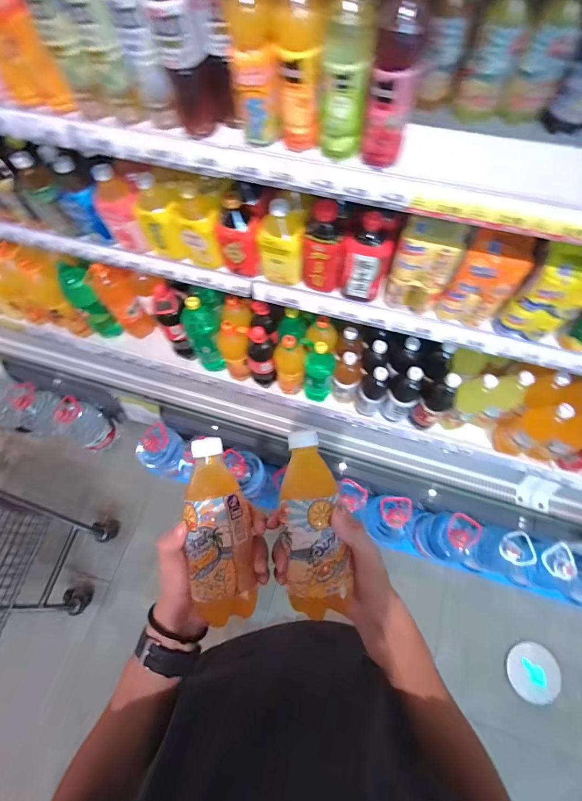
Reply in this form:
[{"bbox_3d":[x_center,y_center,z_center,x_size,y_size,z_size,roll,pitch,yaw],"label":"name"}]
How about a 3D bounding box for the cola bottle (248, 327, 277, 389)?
[{"bbox_3d":[-0.089,-0.127,1.126,0.087,0.271,0.078,-18,69,-5],"label":"cola bottle"}]

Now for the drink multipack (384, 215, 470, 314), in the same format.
[{"bbox_3d":[0.269,-0.278,0.768,0.114,0.184,0.084,14,70,7],"label":"drink multipack"}]

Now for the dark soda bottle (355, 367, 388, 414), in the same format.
[{"bbox_3d":[0.238,-0.026,1.076,0.085,0.210,0.068,32,73,13],"label":"dark soda bottle"}]

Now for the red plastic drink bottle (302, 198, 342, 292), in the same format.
[{"bbox_3d":[0.068,-0.324,0.796,0.078,0.189,0.064,7,69,4],"label":"red plastic drink bottle"}]

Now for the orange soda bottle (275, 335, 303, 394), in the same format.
[{"bbox_3d":[-0.001,-0.104,1.102,0.089,0.241,0.064,-6,69,-1],"label":"orange soda bottle"}]

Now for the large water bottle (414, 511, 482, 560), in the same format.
[{"bbox_3d":[0.520,0.457,1.253,0.153,0.295,0.164,-3,69,0],"label":"large water bottle"}]

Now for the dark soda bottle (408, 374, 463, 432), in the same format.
[{"bbox_3d":[0.406,0.010,1.044,0.065,0.285,0.077,-39,73,-13],"label":"dark soda bottle"}]

